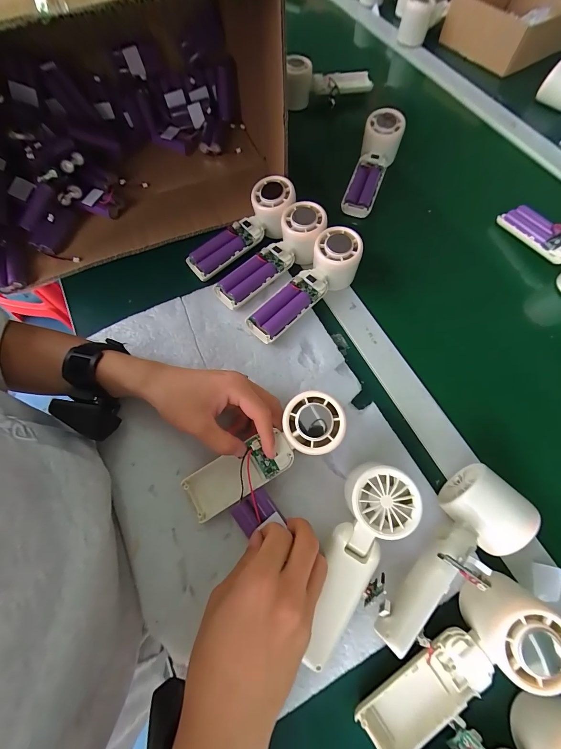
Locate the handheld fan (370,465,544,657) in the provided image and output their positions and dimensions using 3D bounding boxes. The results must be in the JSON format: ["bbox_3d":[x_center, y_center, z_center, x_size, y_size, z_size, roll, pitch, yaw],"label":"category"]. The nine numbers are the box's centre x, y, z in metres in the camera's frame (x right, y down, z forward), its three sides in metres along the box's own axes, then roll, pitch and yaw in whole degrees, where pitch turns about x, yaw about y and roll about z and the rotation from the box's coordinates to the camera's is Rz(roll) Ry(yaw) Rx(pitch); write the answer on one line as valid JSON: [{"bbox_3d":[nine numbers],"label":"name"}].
[{"bbox_3d":[0.140,0.151,0.250,0.163,0.048,0.056,-41,73,-15],"label":"handheld fan"}]

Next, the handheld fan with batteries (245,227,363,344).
[{"bbox_3d":[0.027,-0.106,0.356,0.159,0.051,0.055,-40,73,-15],"label":"handheld fan with batteries"}]

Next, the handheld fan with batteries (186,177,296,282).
[{"bbox_3d":[-0.050,-0.188,0.403,0.166,0.045,0.056,-39,72,3],"label":"handheld fan with batteries"}]

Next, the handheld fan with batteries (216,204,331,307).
[{"bbox_3d":[-0.010,-0.143,0.370,0.052,0.050,0.155,42,74,15],"label":"handheld fan with batteries"}]

